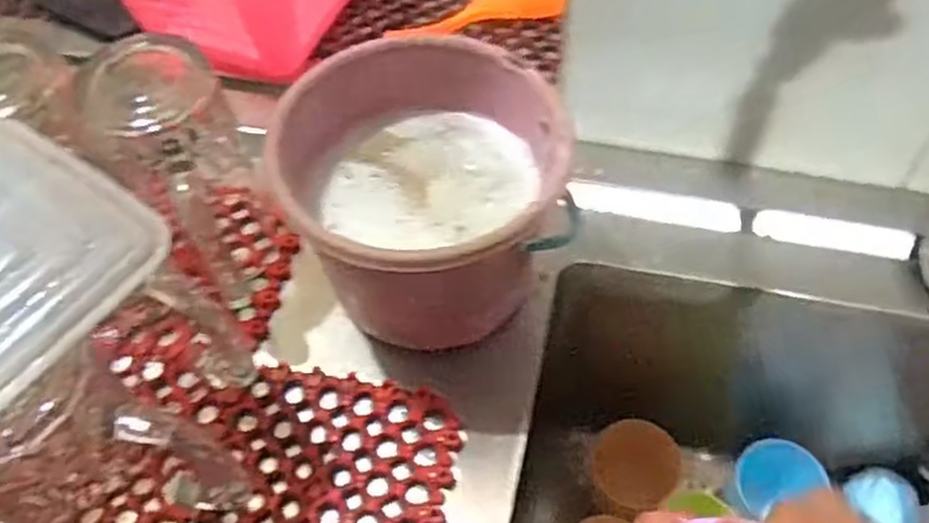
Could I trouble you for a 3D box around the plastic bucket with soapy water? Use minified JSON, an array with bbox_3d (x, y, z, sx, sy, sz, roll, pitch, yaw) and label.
[{"bbox_3d":[-0.019,-0.049,0.516,0.171,0.139,0.173,-2,54,2],"label":"plastic bucket with soapy water"}]

